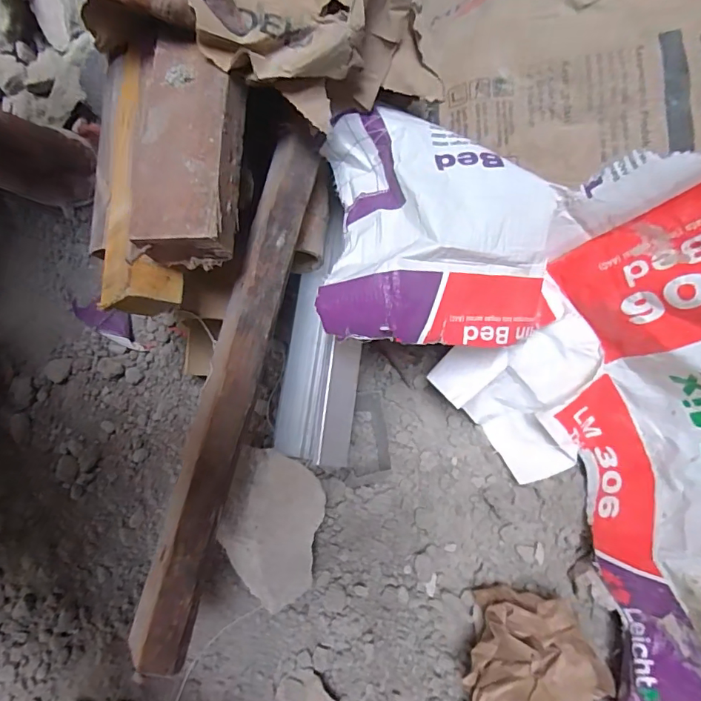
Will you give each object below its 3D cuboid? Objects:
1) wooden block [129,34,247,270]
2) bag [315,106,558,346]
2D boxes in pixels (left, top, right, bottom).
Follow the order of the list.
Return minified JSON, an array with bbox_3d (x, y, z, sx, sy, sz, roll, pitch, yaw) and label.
[{"bbox_3d":[-0.106,-0.132,0.306,0.066,0.034,0.146,-4,81,1],"label":"wooden block"},{"bbox_3d":[0.068,-0.086,0.346,0.180,0.054,0.170,4,77,2],"label":"bag"}]

